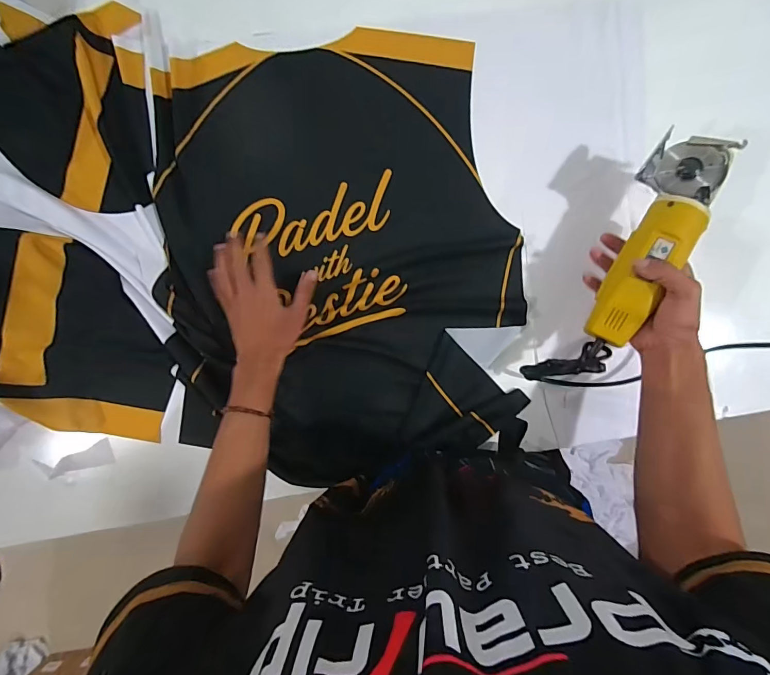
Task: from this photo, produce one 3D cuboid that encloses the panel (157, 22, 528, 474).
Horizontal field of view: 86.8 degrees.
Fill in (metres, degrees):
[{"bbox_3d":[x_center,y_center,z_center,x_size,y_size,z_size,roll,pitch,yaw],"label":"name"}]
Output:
[{"bbox_3d":[-0.070,-0.100,0.558,0.465,0.030,0.575,-10,93,2],"label":"panel"}]

